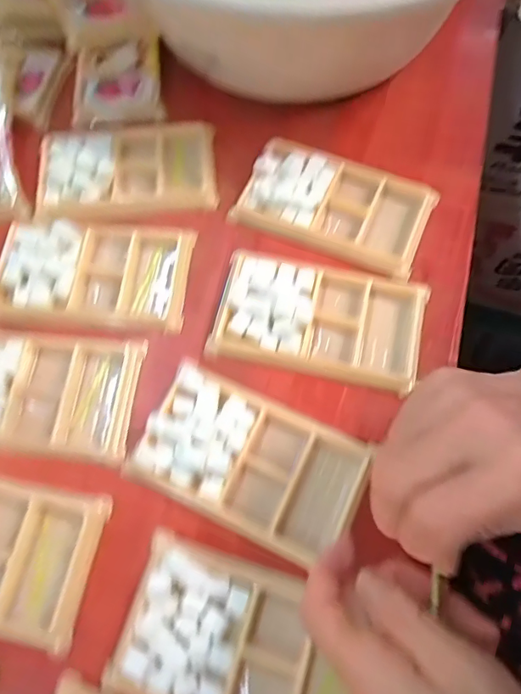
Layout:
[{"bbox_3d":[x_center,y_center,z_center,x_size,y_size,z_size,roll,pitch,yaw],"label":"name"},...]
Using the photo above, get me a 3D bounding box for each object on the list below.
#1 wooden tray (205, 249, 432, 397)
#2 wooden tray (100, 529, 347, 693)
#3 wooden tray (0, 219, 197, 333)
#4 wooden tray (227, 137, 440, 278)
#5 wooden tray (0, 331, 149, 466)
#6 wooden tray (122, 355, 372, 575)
[{"bbox_3d":[0.041,-0.020,0.321,0.136,0.014,0.077,12,69,4],"label":"wooden tray"},{"bbox_3d":[-0.005,0.159,0.252,0.134,0.011,0.078,18,70,6],"label":"wooden tray"},{"bbox_3d":[-0.118,-0.054,0.336,0.133,0.016,0.076,4,69,1],"label":"wooden tray"},{"bbox_3d":[0.054,-0.105,0.351,0.132,0.016,0.076,23,70,8],"label":"wooden tray"},{"bbox_3d":[-0.146,0.027,0.307,0.132,0.014,0.078,6,69,2],"label":"wooden tray"},{"bbox_3d":[-0.005,0.067,0.287,0.130,0.017,0.077,24,70,8],"label":"wooden tray"}]

